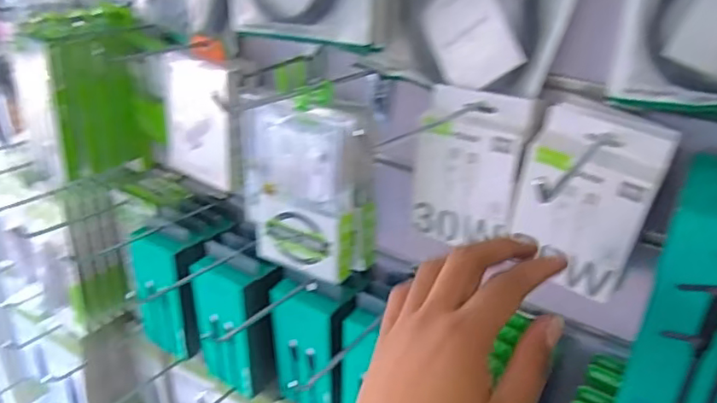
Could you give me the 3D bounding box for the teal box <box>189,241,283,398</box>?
[{"bbox_3d":[-0.131,0.135,0.632,0.094,0.166,0.043,22,34,32],"label":"teal box"}]

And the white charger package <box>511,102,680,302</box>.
[{"bbox_3d":[0.157,-0.001,0.406,0.084,0.119,0.047,16,31,24],"label":"white charger package"}]

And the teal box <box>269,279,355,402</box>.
[{"bbox_3d":[-0.049,0.156,0.605,0.088,0.150,0.027,19,32,28],"label":"teal box"}]

